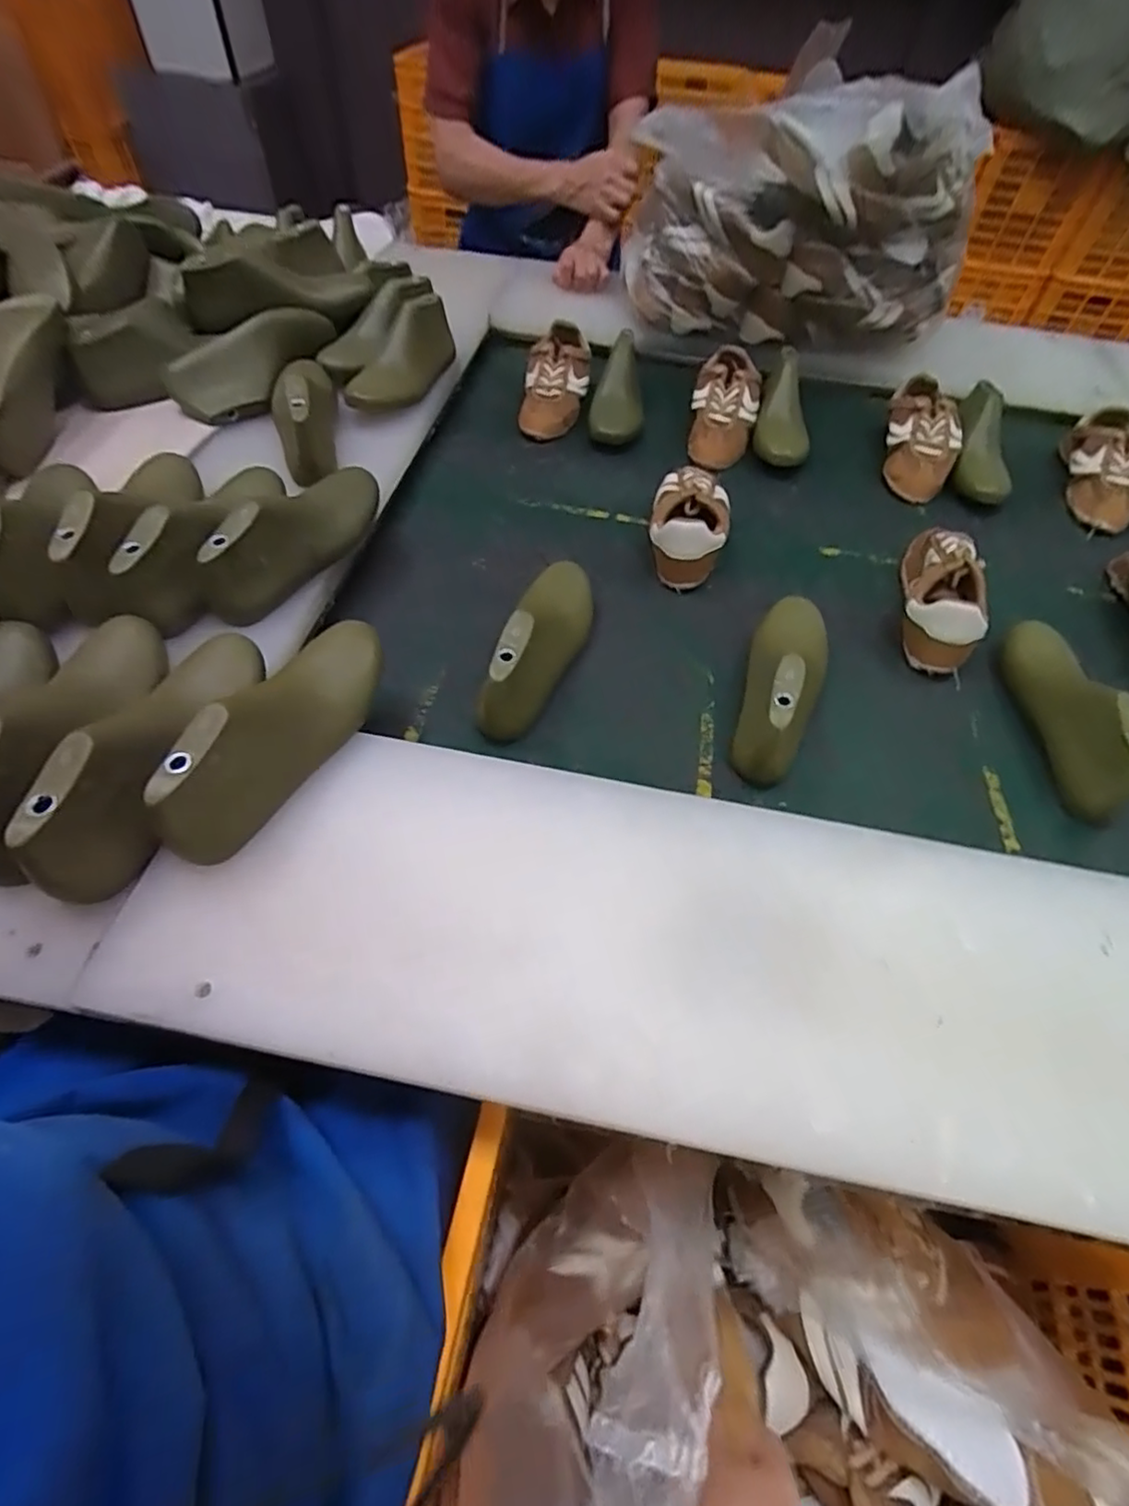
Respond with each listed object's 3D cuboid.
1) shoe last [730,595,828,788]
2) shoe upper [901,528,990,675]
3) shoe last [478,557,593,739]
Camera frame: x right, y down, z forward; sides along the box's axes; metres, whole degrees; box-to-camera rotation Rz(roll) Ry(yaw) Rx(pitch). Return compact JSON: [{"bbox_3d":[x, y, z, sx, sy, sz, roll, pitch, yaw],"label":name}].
[{"bbox_3d":[0.208,-0.074,0.612,0.071,0.087,0.226,23,57,13],"label":"shoe last"},{"bbox_3d":[0.421,-0.189,0.717,0.074,0.072,0.224,18,56,10],"label":"shoe upper"},{"bbox_3d":[-0.021,-0.109,0.621,0.064,0.094,0.198,14,56,7],"label":"shoe last"}]

